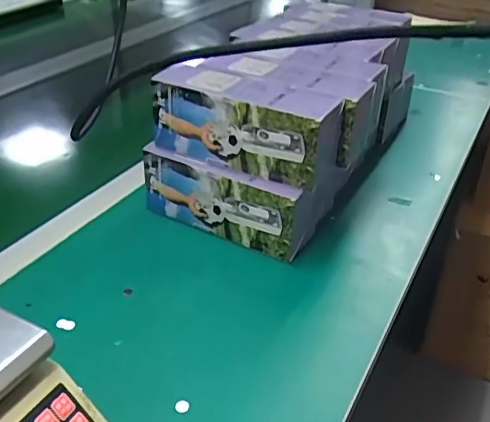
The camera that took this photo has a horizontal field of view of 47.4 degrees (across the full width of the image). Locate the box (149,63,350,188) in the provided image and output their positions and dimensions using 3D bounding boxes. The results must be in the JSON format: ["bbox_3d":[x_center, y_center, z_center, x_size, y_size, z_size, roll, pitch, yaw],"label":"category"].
[{"bbox_3d":[0.004,-0.100,0.607,0.196,0.080,0.093,18,36,23],"label":"box"}]

